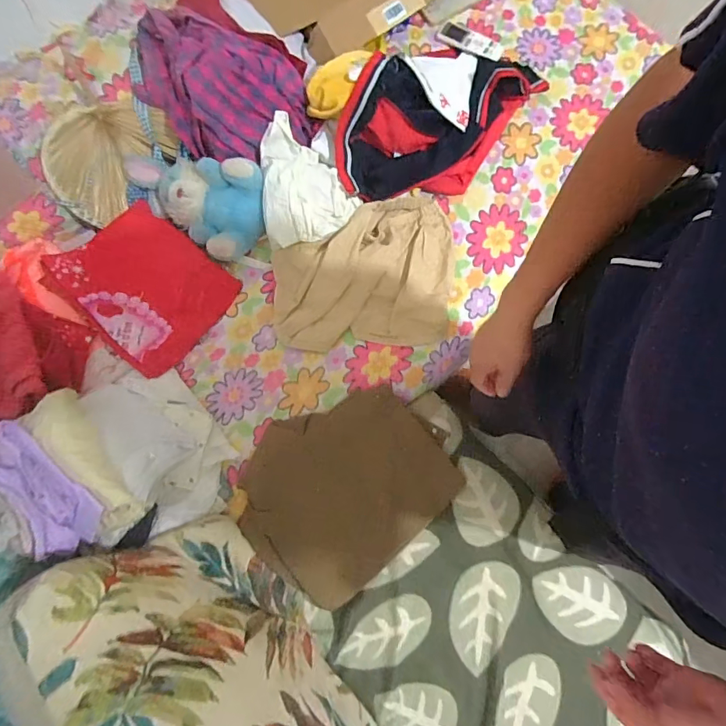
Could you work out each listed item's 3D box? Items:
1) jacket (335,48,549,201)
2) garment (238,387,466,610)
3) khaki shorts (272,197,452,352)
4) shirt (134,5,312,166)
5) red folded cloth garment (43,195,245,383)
[{"bbox_3d":[0.148,-0.512,0.923,0.263,0.160,0.472,33,82,8],"label":"jacket"},{"bbox_3d":[-0.038,0.229,0.863,0.374,0.034,0.322,-40,81,-6],"label":"garment"},{"bbox_3d":[-0.001,-0.195,0.922,0.375,0.055,0.316,-3,79,1],"label":"khaki shorts"},{"bbox_3d":[-0.298,-0.546,0.901,0.374,0.136,0.224,20,80,9],"label":"shirt"},{"bbox_3d":[-0.454,-0.164,0.931,0.308,0.077,0.266,38,82,8],"label":"red folded cloth garment"}]

